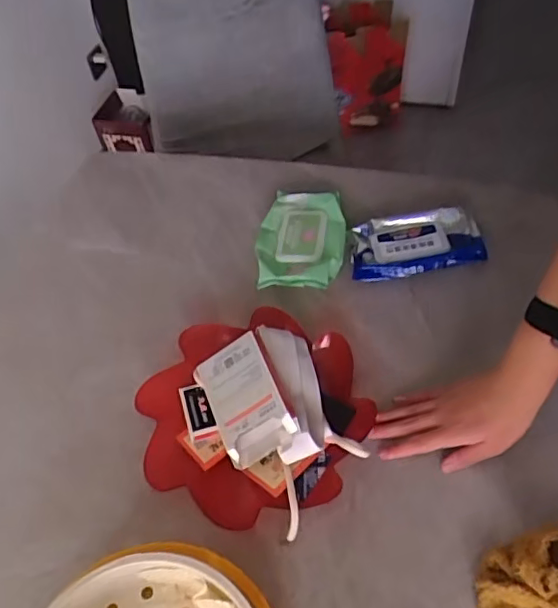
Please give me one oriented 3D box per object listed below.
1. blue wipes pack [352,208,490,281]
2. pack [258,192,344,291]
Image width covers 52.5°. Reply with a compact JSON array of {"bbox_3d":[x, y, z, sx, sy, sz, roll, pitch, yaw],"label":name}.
[{"bbox_3d":[0.175,-0.079,0.734,0.164,0.035,0.099,-11,52,-4],"label":"blue wipes pack"},{"bbox_3d":[0.030,-0.081,0.745,0.110,0.048,0.163,4,53,8],"label":"pack"}]

